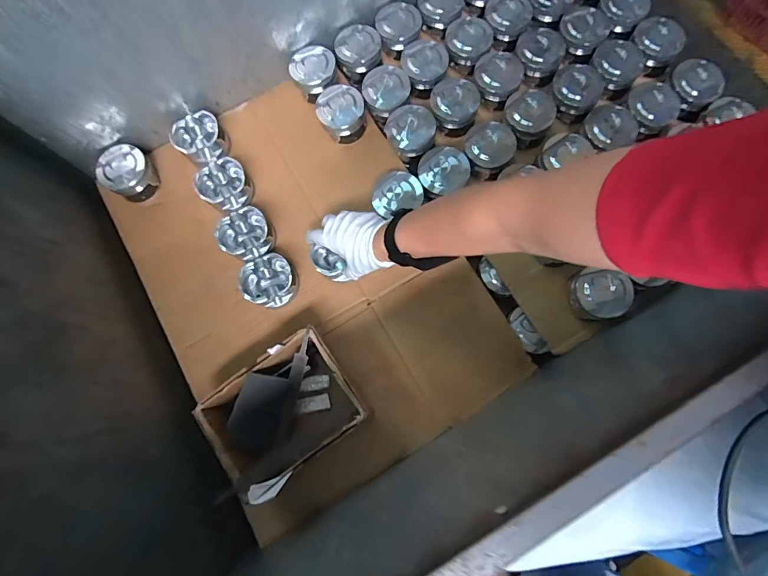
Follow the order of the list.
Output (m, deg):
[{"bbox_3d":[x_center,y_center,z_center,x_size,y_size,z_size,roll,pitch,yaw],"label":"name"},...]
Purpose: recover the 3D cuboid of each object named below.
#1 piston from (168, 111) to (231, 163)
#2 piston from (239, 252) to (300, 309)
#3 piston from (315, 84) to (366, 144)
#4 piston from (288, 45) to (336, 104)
[{"bbox_3d":[-0.324,-0.264,0.733,0.092,0.046,0.089,40,79,9],"label":"piston"},{"bbox_3d":[-0.187,-0.010,0.669,0.088,0.042,0.081,-43,80,-10],"label":"piston"},{"bbox_3d":[-0.075,-0.306,0.723,0.080,0.055,0.082,0,76,0],"label":"piston"},{"bbox_3d":[-0.128,-0.391,0.749,0.081,0.057,0.081,0,76,0],"label":"piston"}]

